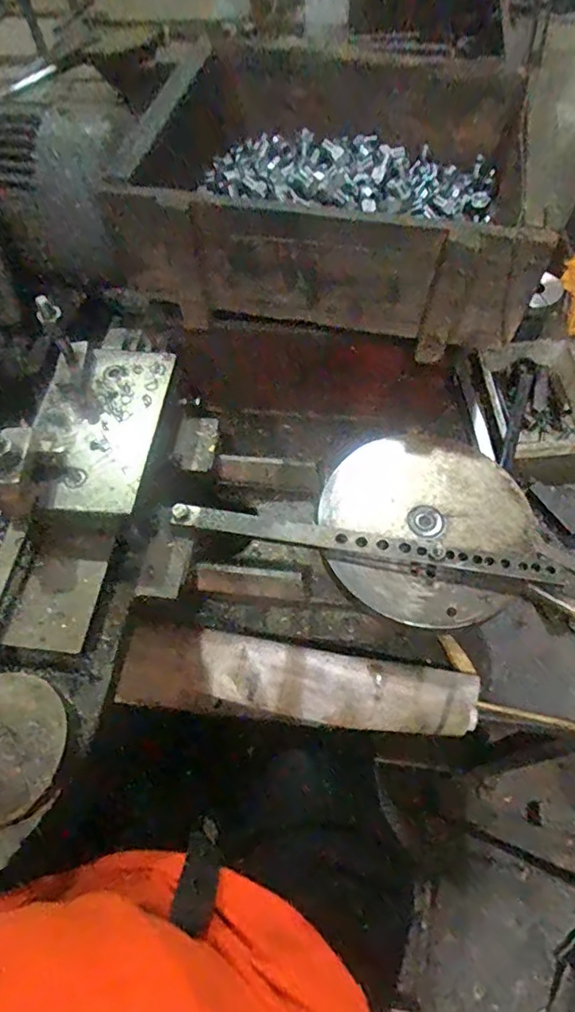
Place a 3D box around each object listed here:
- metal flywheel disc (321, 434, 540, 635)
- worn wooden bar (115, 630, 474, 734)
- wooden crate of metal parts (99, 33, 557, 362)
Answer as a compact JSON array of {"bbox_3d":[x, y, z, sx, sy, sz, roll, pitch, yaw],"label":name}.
[{"bbox_3d":[0.123,0.013,0.489,0.177,0.015,0.183,-1,59,1],"label":"metal flywheel disc"},{"bbox_3d":[0.019,0.180,0.556,0.334,0.053,0.073,4,60,5],"label":"worn wooden bar"},{"bbox_3d":[0.046,-0.355,0.607,0.400,0.137,0.362,5,60,5],"label":"wooden crate of metal parts"}]

